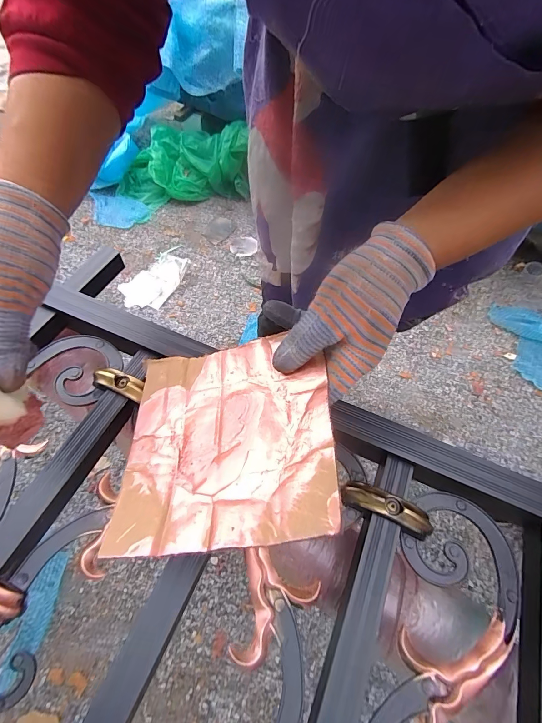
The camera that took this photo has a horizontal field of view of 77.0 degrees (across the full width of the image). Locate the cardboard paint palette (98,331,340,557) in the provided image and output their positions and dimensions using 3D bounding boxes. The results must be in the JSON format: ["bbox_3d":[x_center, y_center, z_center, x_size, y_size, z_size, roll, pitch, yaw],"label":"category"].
[{"bbox_3d":[-0.033,0.049,0.245,0.148,0.013,0.151,-12,49,12],"label":"cardboard paint palette"}]

